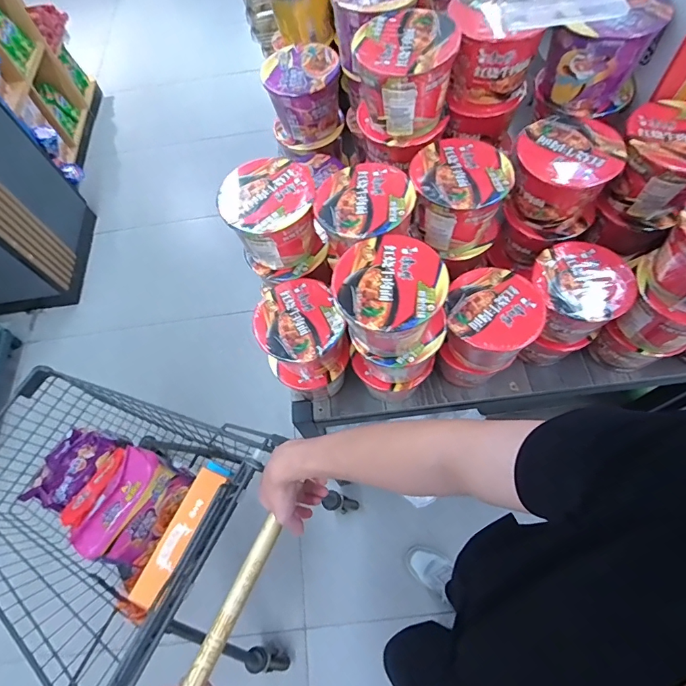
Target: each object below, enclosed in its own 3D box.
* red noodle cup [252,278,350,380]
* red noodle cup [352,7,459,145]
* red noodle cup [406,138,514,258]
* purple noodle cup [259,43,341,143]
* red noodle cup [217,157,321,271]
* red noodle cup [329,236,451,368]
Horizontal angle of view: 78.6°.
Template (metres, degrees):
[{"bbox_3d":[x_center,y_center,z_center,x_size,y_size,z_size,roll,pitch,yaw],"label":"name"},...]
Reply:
[{"bbox_3d":[-0.066,-0.010,0.645,0.113,0.107,0.124,-1,63,3],"label":"red noodle cup"},{"bbox_3d":[0.081,-0.359,0.569,0.122,0.103,0.120,11,64,9],"label":"red noodle cup"},{"bbox_3d":[0.162,-0.201,0.600,0.129,0.109,0.122,-1,63,3],"label":"red noodle cup"},{"bbox_3d":[-0.068,-0.435,0.732,0.121,0.107,0.121,-5,63,1],"label":"purple noodle cup"},{"bbox_3d":[-0.101,-0.180,0.610,0.125,0.115,0.118,-1,63,3],"label":"red noodle cup"},{"bbox_3d":[0.059,-0.048,0.540,0.126,0.113,0.126,-1,63,3],"label":"red noodle cup"}]

